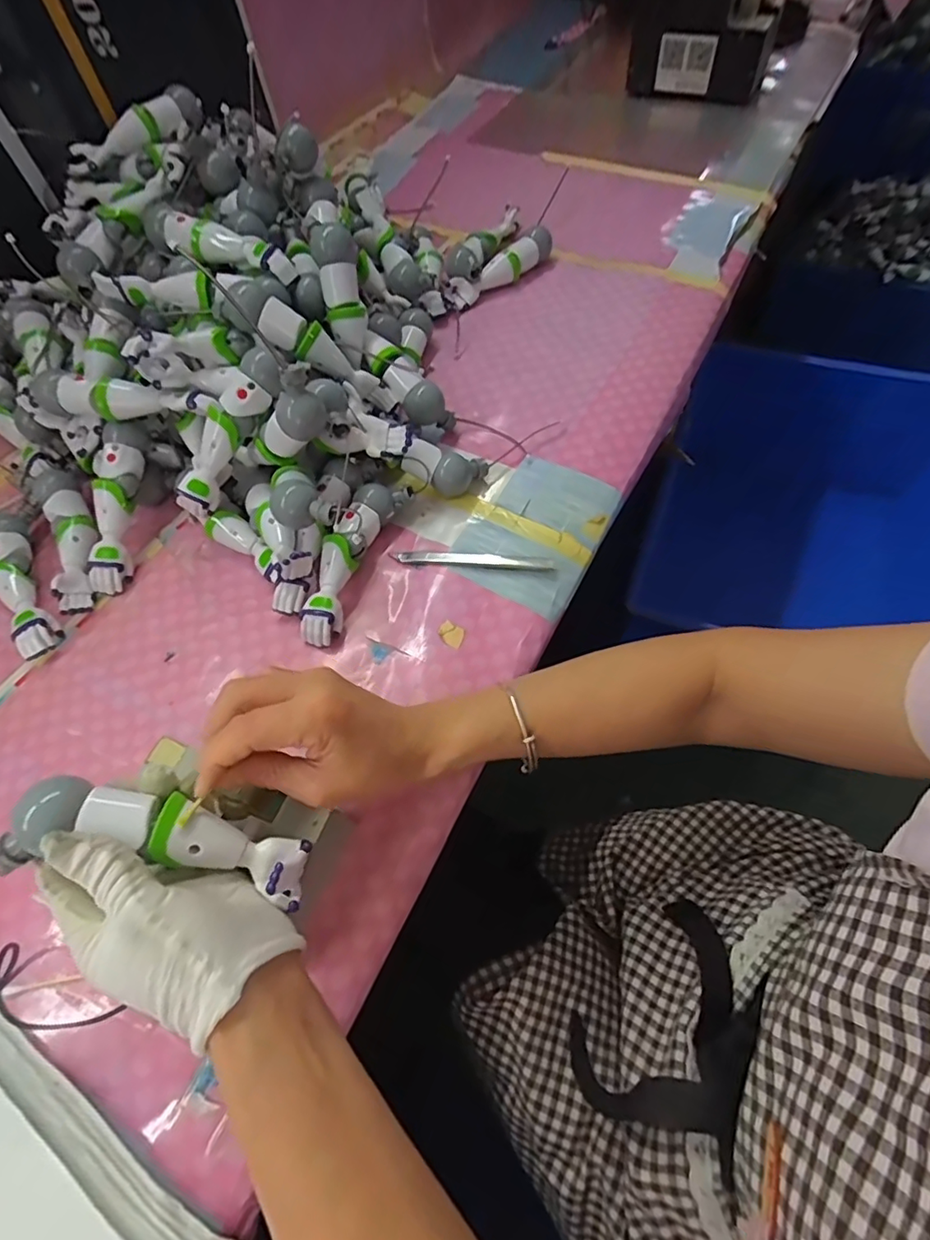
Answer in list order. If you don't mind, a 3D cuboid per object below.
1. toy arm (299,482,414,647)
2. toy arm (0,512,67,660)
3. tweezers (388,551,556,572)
[{"bbox_3d":[-0.092,-0.048,0.458,0.040,0.036,0.144,20,65,15],"label":"toy arm"},{"bbox_3d":[-0.369,-0.028,0.472,0.034,0.029,0.149,-28,63,-11],"label":"toy arm"},{"bbox_3d":[0.006,-0.049,0.462,0.132,0.008,0.013,3,62,6],"label":"tweezers"}]

